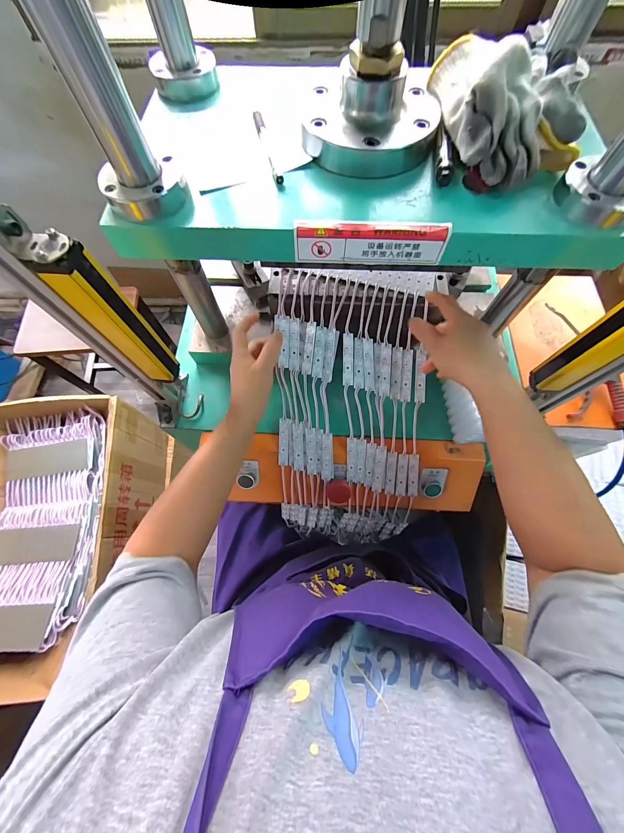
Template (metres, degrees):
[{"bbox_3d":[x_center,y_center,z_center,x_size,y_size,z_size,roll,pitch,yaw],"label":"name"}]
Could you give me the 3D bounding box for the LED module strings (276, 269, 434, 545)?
[{"bbox_3d":[0.064,0.004,0.493,0.241,0.103,0.452,0,97,0],"label":"LED module strings"}]

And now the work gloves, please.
[{"bbox_3d":[0.193,-0.307,0.295,0.117,0.064,0.165,-9,70,-2],"label":"work gloves"}]

